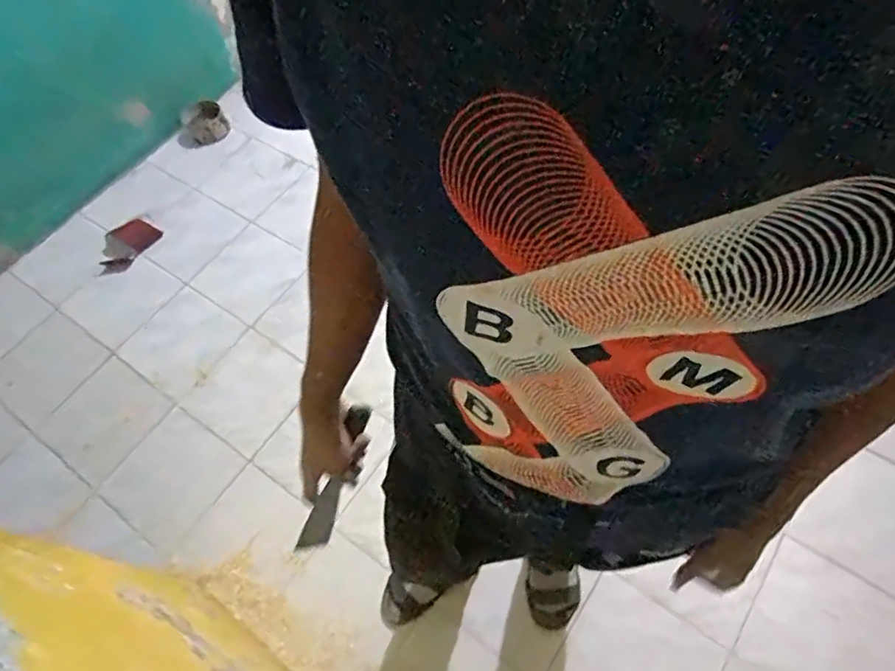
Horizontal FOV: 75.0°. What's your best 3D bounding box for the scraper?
[{"bbox_3d":[-0.135,0.173,0.705,0.026,0.035,0.191,25,99,18],"label":"scraper"}]

